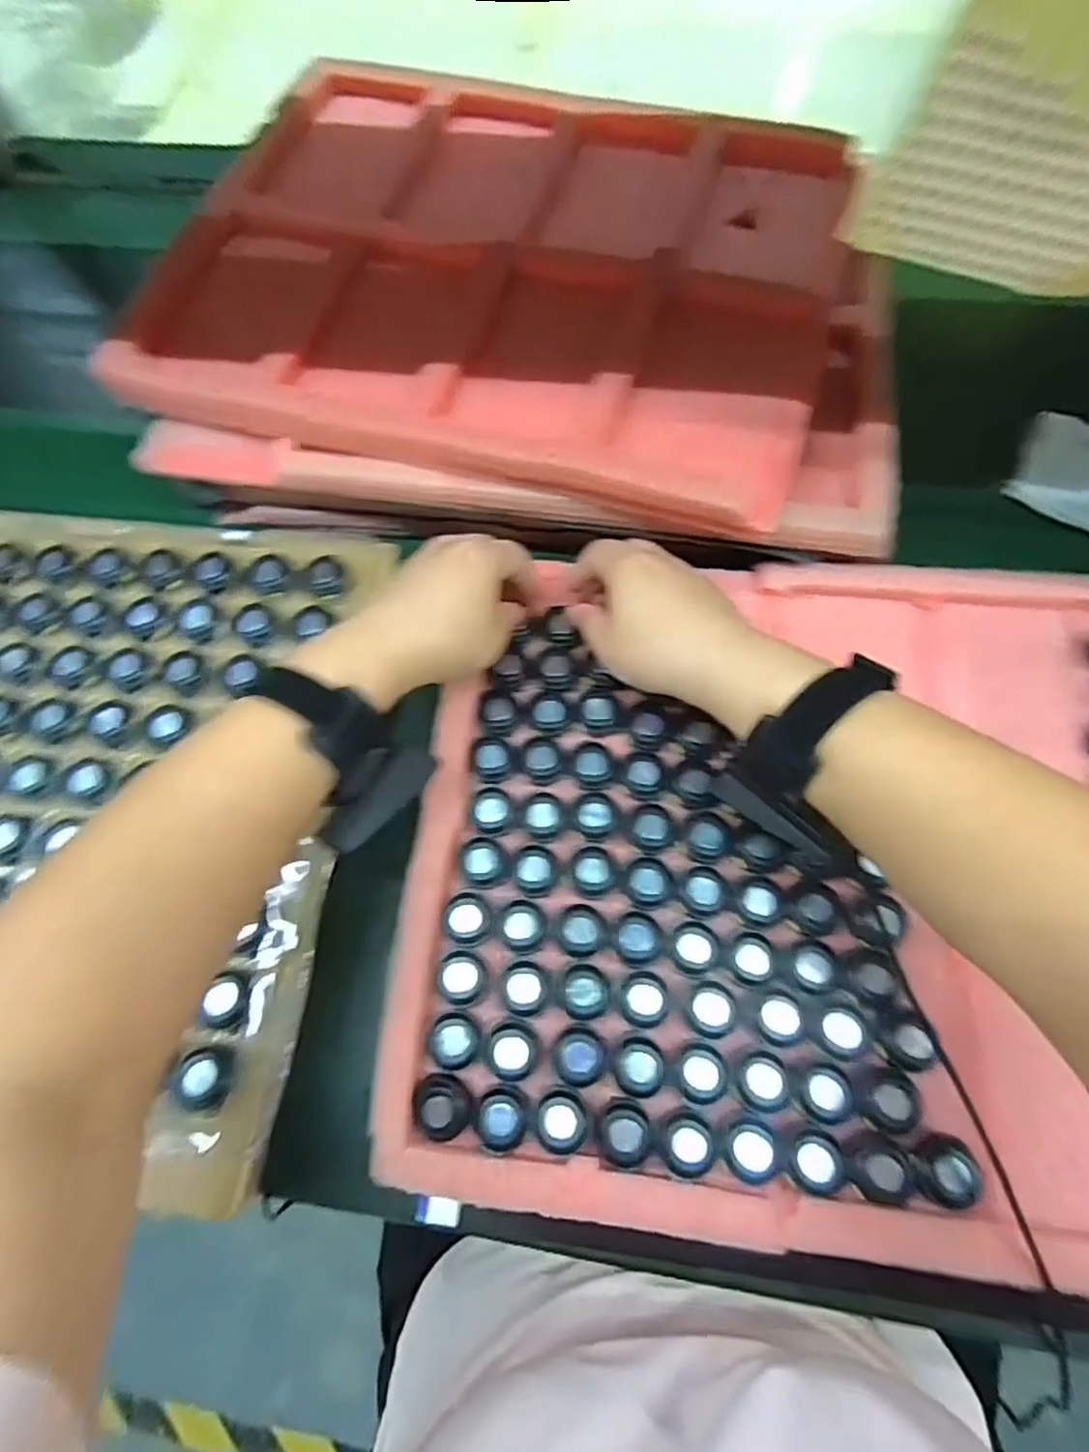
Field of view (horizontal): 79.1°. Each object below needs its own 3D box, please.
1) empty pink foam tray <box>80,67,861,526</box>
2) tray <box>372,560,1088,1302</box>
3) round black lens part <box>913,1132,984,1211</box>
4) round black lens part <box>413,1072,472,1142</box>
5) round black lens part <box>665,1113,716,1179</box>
[{"bbox_3d":[-0.027,-0.327,0.462,0.440,0.036,0.354,14,70,7],"label":"empty pink foam tray"},{"bbox_3d":[0.179,0.071,0.367,0.493,0.034,0.368,4,66,4],"label":"tray"},{"bbox_3d":[0.191,0.211,0.313,0.027,0.010,0.030,17,70,9],"label":"round black lens part"},{"bbox_3d":[-0.052,0.191,0.332,0.029,0.007,0.028,-1,68,2],"label":"round black lens part"},{"bbox_3d":[0.071,0.203,0.318,0.023,0.004,0.025,-1,68,2],"label":"round black lens part"}]

